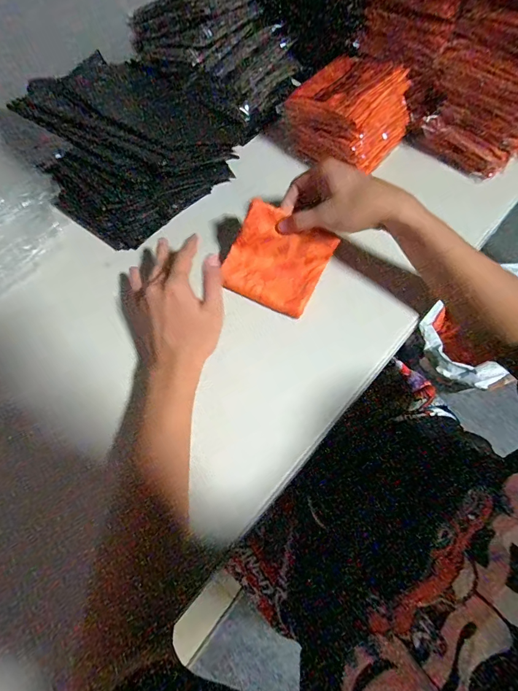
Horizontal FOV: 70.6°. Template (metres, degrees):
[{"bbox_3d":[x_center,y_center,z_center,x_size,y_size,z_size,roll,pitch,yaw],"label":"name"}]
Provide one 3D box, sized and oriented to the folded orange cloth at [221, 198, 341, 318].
[{"bbox_3d":[0.021,-0.104,0.449,0.114,0.024,0.110,26,94,3],"label":"folded orange cloth"}]

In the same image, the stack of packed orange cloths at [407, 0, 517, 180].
[{"bbox_3d":[0.317,-0.372,0.458,0.171,0.241,0.110,30,70,10],"label":"stack of packed orange cloths"}]

